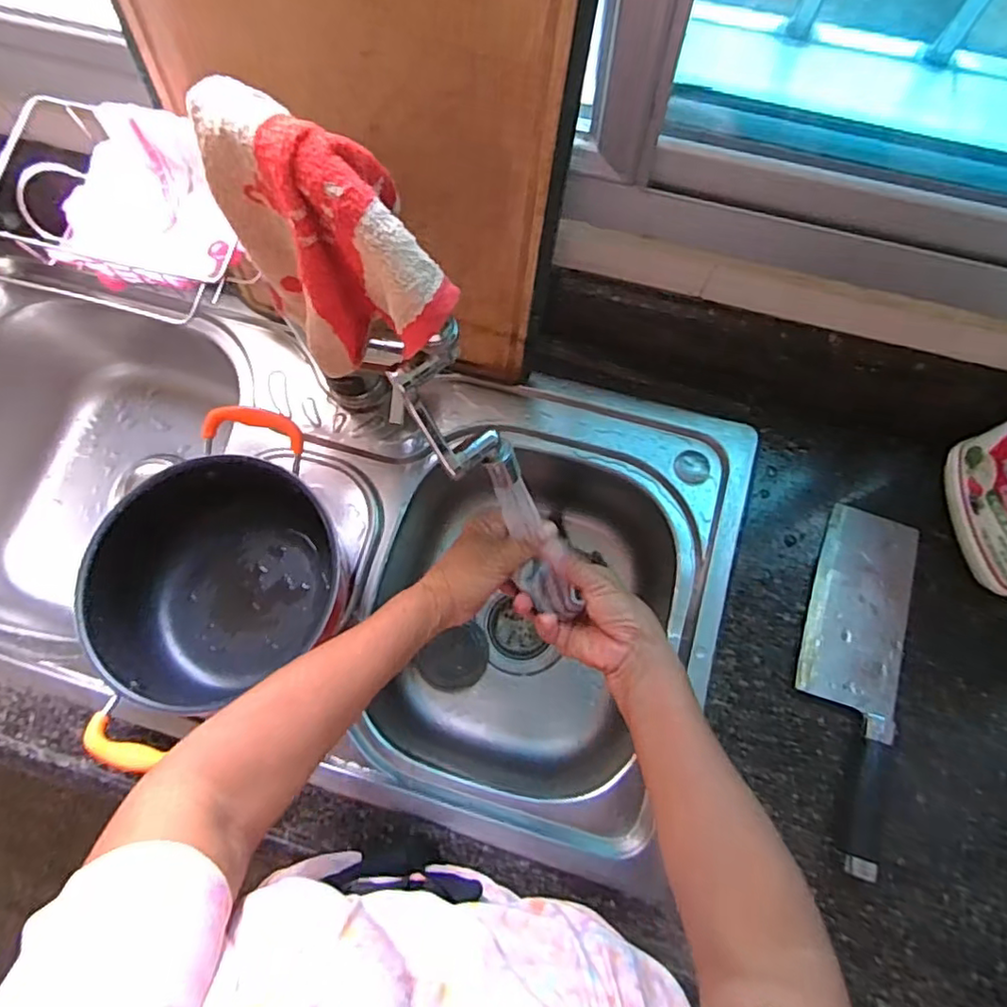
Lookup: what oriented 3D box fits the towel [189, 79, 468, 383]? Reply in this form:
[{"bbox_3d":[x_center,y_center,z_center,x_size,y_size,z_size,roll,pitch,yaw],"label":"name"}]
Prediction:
[{"bbox_3d":[-0.091,-0.134,0.347,0.084,0.152,0.149,-33,76,-7],"label":"towel"}]

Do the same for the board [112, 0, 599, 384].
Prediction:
[{"bbox_3d":[-0.100,-0.249,0.441,0.291,0.385,0.025,14,63,3],"label":"board"}]

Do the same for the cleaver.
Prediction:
[{"bbox_3d":[0.301,0.149,0.539,0.082,0.015,0.295,16,76,6],"label":"cleaver"}]

